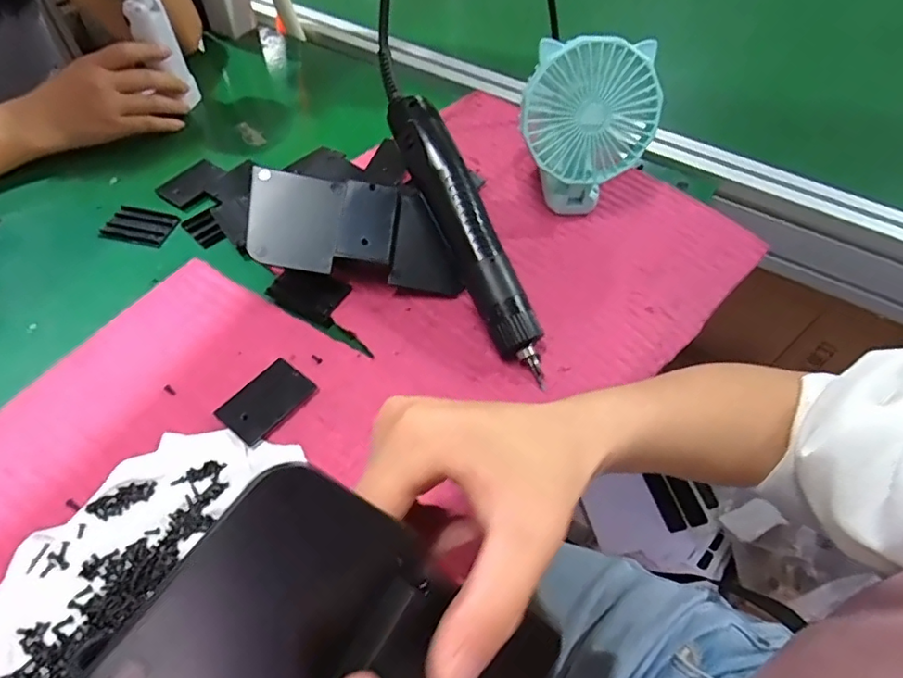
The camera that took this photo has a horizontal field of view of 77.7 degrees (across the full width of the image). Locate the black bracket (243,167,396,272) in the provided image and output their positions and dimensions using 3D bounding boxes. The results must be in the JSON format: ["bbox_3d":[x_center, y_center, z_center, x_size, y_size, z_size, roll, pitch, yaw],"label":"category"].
[{"bbox_3d":[-0.091,-0.082,0.396,0.100,0.004,0.068,8,80,-3],"label":"black bracket"}]

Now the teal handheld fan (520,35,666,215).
[{"bbox_3d":[0.102,-0.157,0.432,0.097,0.131,0.044,-2,54,-3],"label":"teal handheld fan"}]

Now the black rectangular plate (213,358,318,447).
[{"bbox_3d":[-0.118,0.040,0.360,0.035,0.005,0.055,34,60,21],"label":"black rectangular plate"}]

